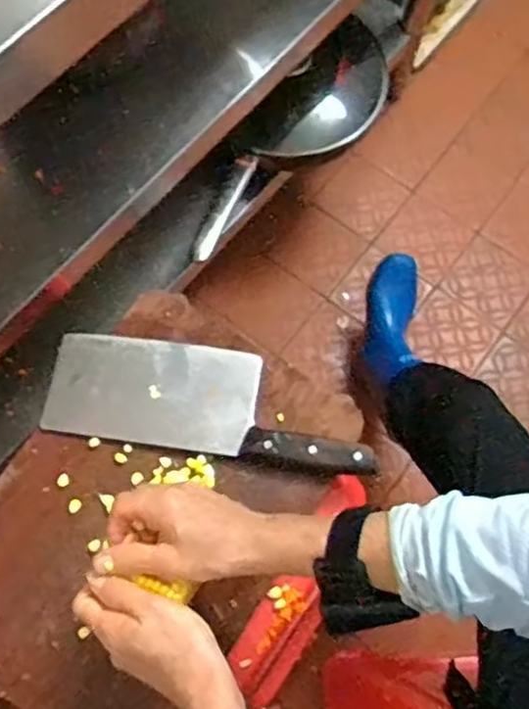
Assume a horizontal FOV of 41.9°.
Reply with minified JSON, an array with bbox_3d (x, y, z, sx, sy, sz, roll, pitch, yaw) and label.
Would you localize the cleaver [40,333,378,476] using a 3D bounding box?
[{"bbox_3d":[-0.052,0.041,0.645,0.302,0.029,0.099,9,70,2],"label":"cleaver"}]

